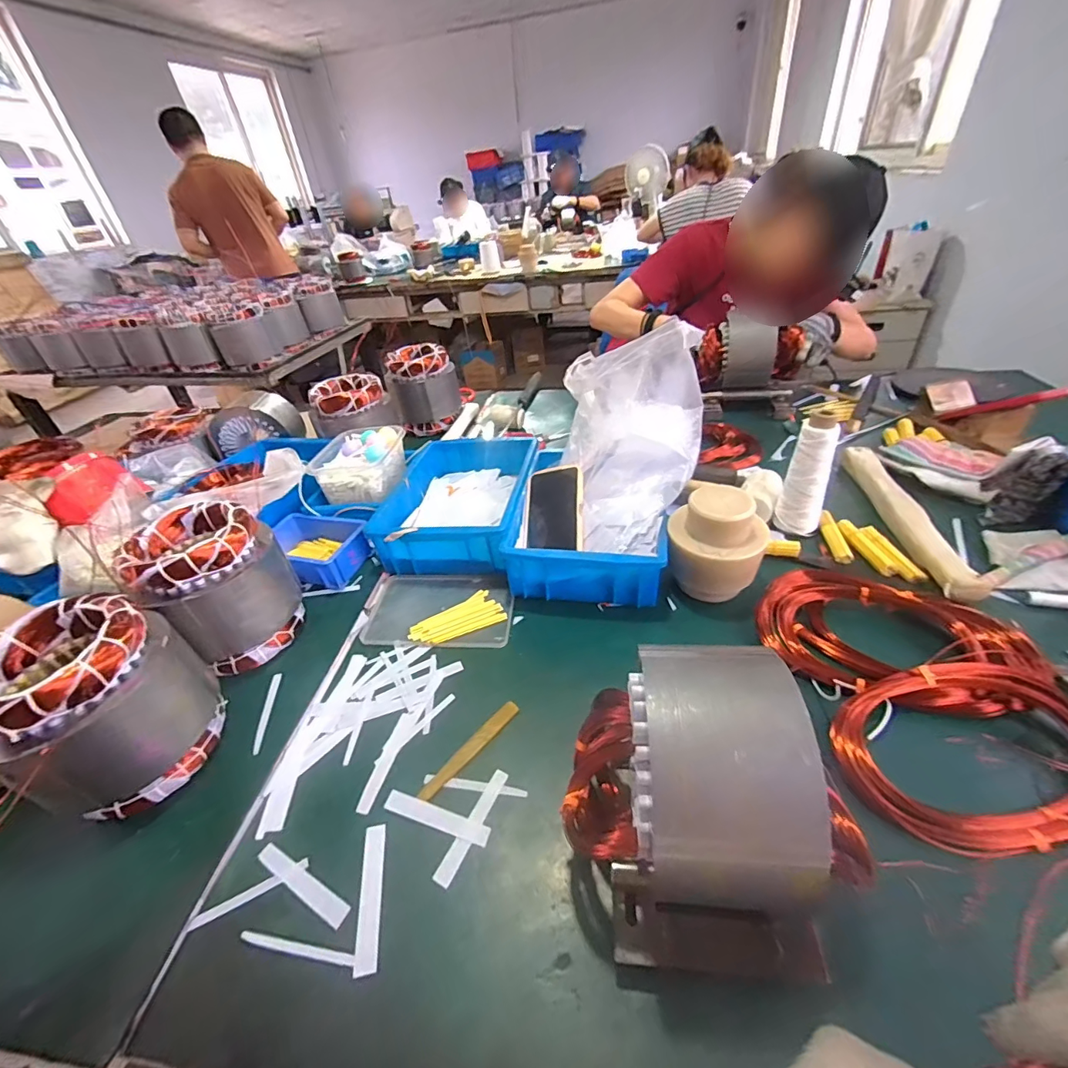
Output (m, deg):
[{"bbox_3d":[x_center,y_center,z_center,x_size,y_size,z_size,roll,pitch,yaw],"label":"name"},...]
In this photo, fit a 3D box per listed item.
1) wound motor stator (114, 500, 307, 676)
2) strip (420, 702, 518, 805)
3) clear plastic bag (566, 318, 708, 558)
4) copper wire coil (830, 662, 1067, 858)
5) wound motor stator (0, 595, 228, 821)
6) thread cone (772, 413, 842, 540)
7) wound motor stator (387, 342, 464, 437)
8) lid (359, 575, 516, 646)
[{"bbox_3d":[-0.362,0.062,0.551,0.126,0.161,0.135,21,46,31],"label":"wound motor stator"},{"bbox_3d":[-0.061,0.207,0.454,0.017,0.004,0.117,28,50,35],"label":"strip"},{"bbox_3d":[0.130,-0.126,0.594,0.178,0.205,0.222,-2,38,7],"label":"clear plastic bag"},{"bbox_3d":[0.377,0.179,0.402,0.212,0.025,0.149,-9,39,-3],"label":"copper wire coil"},{"bbox_3d":[-0.392,0.158,0.434,0.127,0.168,0.137,19,45,28],"label":"wound motor stator"},{"bbox_3d":[0.369,-0.077,0.626,0.056,0.157,0.047,18,44,29],"label":"thread cone"},{"bbox_3d":[-0.241,-0.322,1.040,0.147,0.154,0.118,-18,39,-14],"label":"wound motor stator"},{"bbox_3d":[-0.119,0.095,0.607,0.182,0.015,0.118,-1,39,7],"label":"lid"}]

